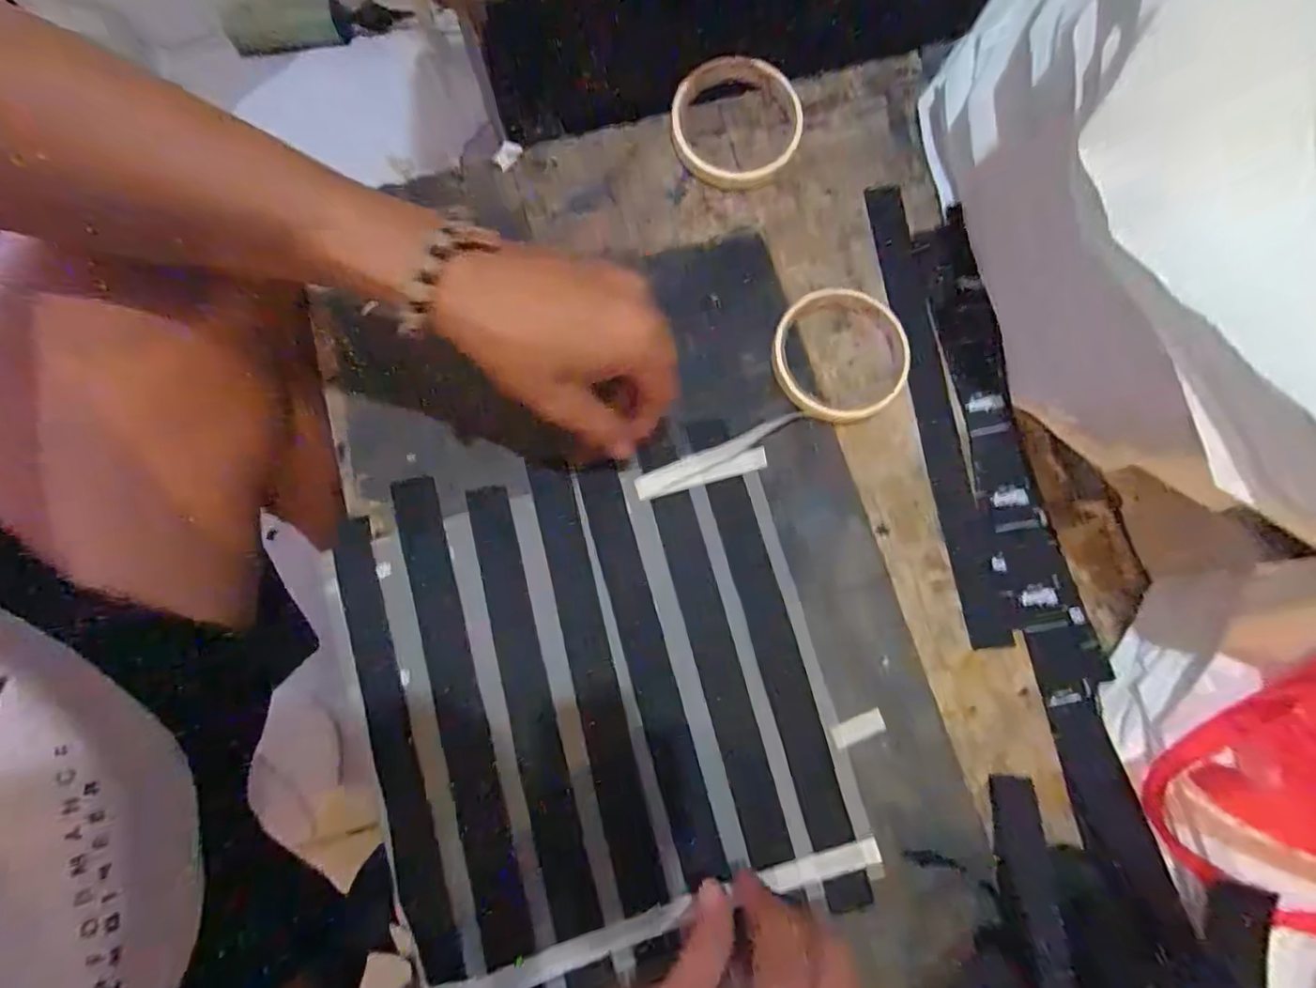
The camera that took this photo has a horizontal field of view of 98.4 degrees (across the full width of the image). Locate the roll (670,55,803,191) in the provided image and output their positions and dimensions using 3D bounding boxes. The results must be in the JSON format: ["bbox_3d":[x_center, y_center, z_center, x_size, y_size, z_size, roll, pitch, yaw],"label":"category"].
[{"bbox_3d":[0.053,-0.252,0.388,0.087,0.023,0.083,0,79,0],"label":"roll"}]

